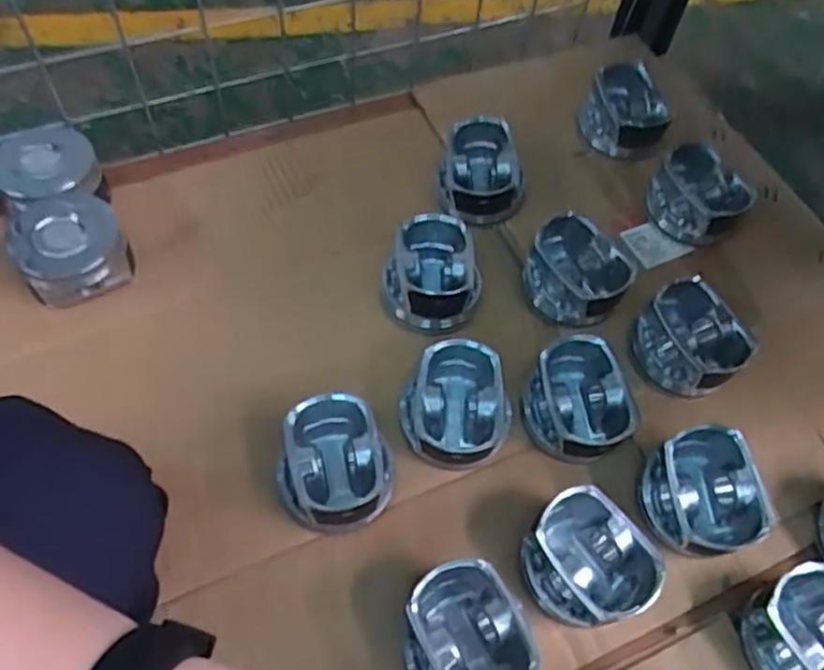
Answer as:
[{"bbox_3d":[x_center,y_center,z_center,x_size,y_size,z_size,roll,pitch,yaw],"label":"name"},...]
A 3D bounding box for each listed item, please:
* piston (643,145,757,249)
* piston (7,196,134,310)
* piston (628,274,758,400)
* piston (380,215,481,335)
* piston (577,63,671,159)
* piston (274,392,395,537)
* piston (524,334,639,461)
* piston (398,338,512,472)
[{"bbox_3d":[0.237,-0.114,0.598,0.059,0.047,0.077,-37,69,-23],"label":"piston"},{"bbox_3d":[-0.250,-0.061,0.527,0.074,0.057,0.085,-27,65,-19],"label":"piston"},{"bbox_3d":[0.200,0.006,0.520,0.062,0.054,0.076,-32,67,-21],"label":"piston"},{"bbox_3d":[0.016,-0.046,0.541,0.073,0.047,0.077,9,59,1],"label":"piston"},{"bbox_3d":[0.194,-0.198,0.644,0.074,0.053,0.074,2,60,-3],"label":"piston"},{"bbox_3d":[-0.049,0.083,0.458,0.071,0.051,0.075,2,60,-3],"label":"piston"},{"bbox_3d":[0.113,0.045,0.491,0.068,0.052,0.079,6,59,-1],"label":"piston"},{"bbox_3d":[0.030,0.049,0.480,0.068,0.055,0.074,2,60,-3],"label":"piston"}]

